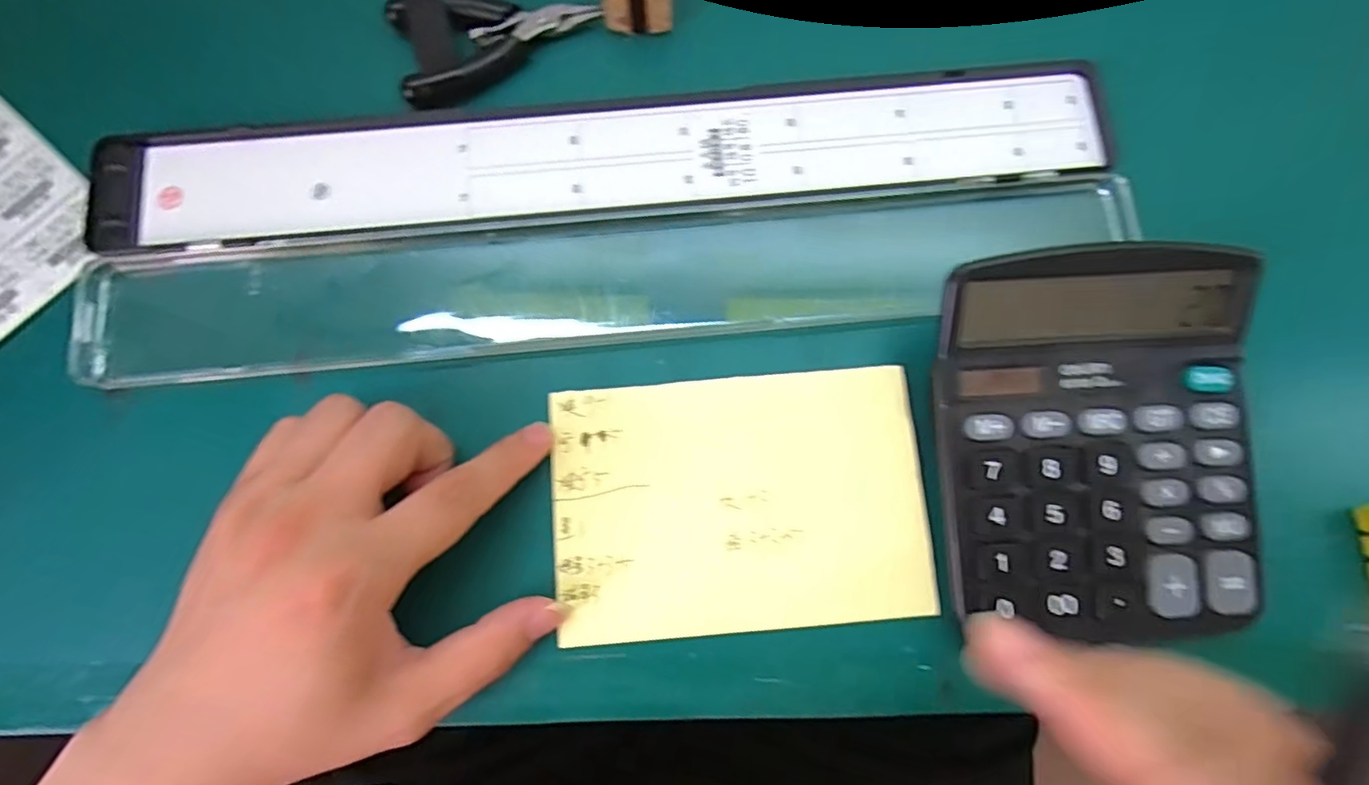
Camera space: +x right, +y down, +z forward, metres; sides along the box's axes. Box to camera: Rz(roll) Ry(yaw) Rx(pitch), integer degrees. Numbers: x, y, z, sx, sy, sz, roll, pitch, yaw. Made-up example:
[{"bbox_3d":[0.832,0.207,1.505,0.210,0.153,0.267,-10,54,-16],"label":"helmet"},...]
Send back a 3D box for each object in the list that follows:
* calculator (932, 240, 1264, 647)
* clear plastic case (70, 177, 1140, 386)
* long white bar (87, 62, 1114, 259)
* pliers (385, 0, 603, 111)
[{"bbox_3d":[0.155,0.020,0.229,0.118,0.041,0.144,-3,79,0],"label":"calculator"},{"bbox_3d":[-0.027,-0.048,0.268,0.451,0.022,0.054,-6,79,0],"label":"clear plastic case"},{"bbox_3d":[-0.034,-0.109,0.270,0.440,0.011,0.068,-6,79,0],"label":"long white bar"},{"bbox_3d":[-0.086,-0.164,0.280,0.091,0.012,0.051,-15,79,-2],"label":"pliers"}]

